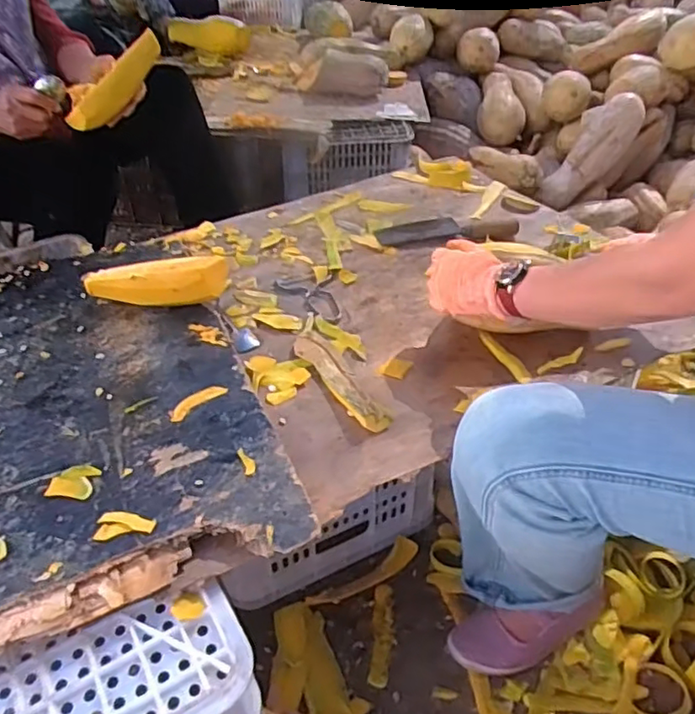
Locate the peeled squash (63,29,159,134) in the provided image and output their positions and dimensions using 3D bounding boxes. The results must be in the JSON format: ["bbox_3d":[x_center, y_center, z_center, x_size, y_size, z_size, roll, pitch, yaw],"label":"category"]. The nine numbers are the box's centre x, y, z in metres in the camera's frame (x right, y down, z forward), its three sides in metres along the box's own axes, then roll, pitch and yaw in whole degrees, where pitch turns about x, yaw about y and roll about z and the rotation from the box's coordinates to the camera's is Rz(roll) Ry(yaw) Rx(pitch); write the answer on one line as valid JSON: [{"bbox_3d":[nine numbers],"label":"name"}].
[{"bbox_3d":[-0.363,-0.432,0.969,0.030,0.063,0.190,24,71,27],"label":"peeled squash"}]

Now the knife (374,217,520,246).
[{"bbox_3d":[0.176,-0.235,1.097,0.245,0.023,0.083,-2,41,0],"label":"knife"}]

